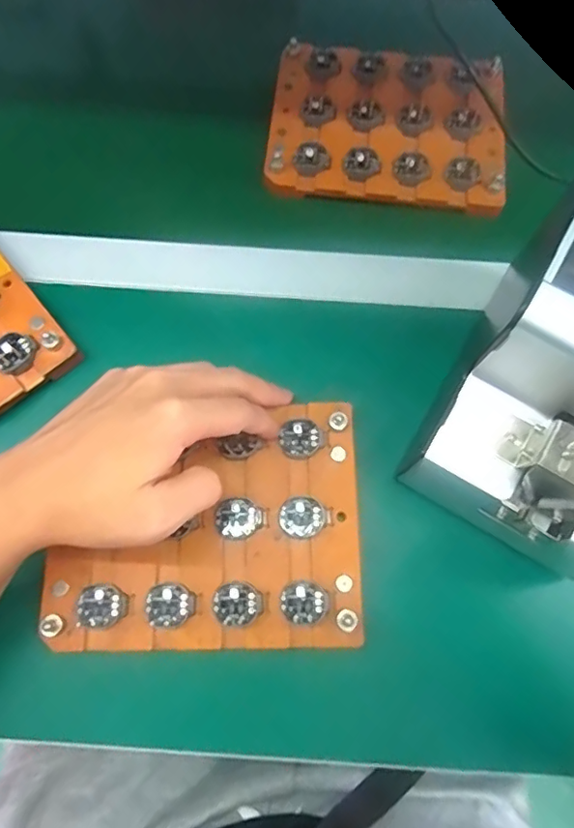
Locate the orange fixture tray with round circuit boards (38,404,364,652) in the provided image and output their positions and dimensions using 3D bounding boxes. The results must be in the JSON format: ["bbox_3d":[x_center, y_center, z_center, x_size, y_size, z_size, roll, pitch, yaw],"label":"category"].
[{"bbox_3d":[-0.048,0.066,0.331,0.183,0.013,0.142,0,71,-1],"label":"orange fixture tray with round circuit boards"}]

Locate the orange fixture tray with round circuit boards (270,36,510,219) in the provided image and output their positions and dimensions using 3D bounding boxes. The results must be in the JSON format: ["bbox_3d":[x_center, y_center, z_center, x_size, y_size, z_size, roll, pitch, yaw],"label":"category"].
[{"bbox_3d":[0.082,-0.235,0.439,0.184,0.021,0.136,6,74,2],"label":"orange fixture tray with round circuit boards"}]

